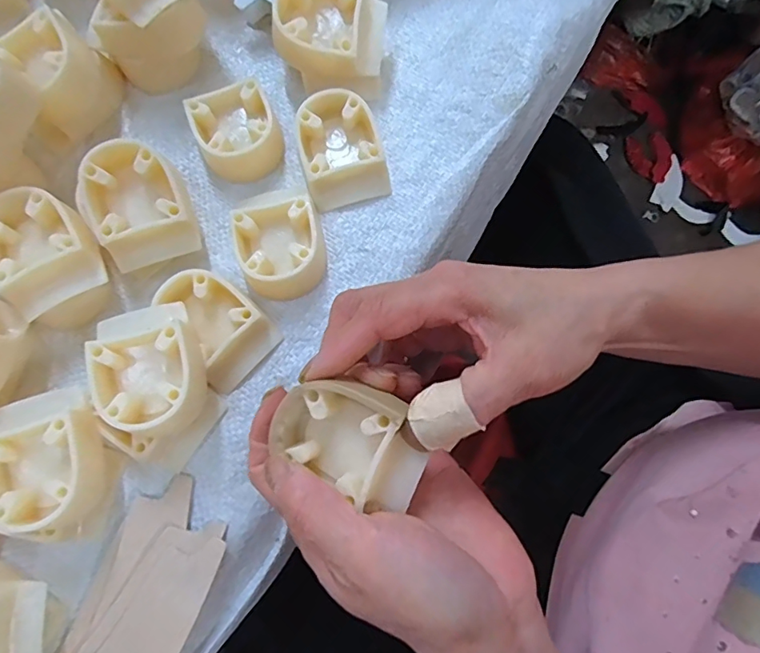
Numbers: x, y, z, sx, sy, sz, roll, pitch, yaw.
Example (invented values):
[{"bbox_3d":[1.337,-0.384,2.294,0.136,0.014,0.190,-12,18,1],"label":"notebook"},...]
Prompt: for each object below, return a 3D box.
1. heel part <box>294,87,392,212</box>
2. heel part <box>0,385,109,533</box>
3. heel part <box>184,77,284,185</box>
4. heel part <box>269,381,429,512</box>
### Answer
[{"bbox_3d":[-0.021,-0.101,0.285,0.048,0.022,0.057,-14,80,-3],"label":"heel part"},{"bbox_3d":[-0.157,0.063,0.244,0.050,0.041,0.061,-24,81,-5],"label":"heel part"},{"bbox_3d":[-0.081,-0.112,0.289,0.045,0.022,0.051,-27,81,-5],"label":"heel part"},{"bbox_3d":[-0.010,0.044,0.202,0.060,0.025,0.040,31,81,5],"label":"heel part"}]

